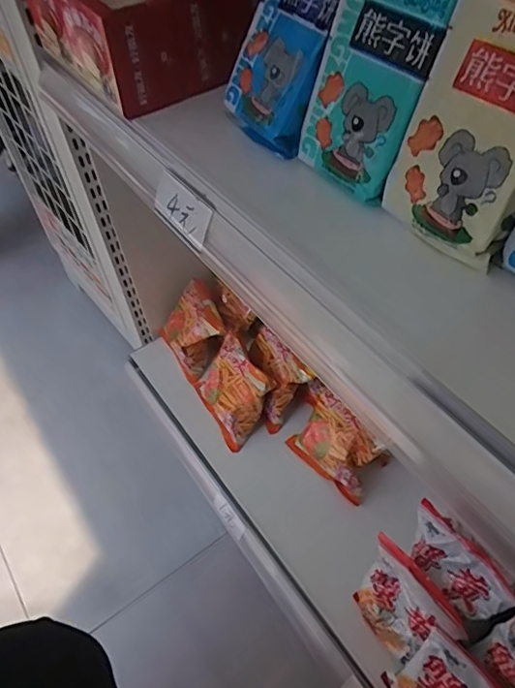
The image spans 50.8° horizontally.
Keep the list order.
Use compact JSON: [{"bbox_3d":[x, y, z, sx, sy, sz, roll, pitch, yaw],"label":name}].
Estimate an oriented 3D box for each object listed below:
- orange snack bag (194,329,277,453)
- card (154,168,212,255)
[{"bbox_3d":[-0.035,0.069,0.838,0.050,0.127,0.133,4,38,-42],"label":"orange snack bag"},{"bbox_3d":[-0.061,-0.106,0.430,0.006,0.038,0.064,-18,49,-41],"label":"card"}]

